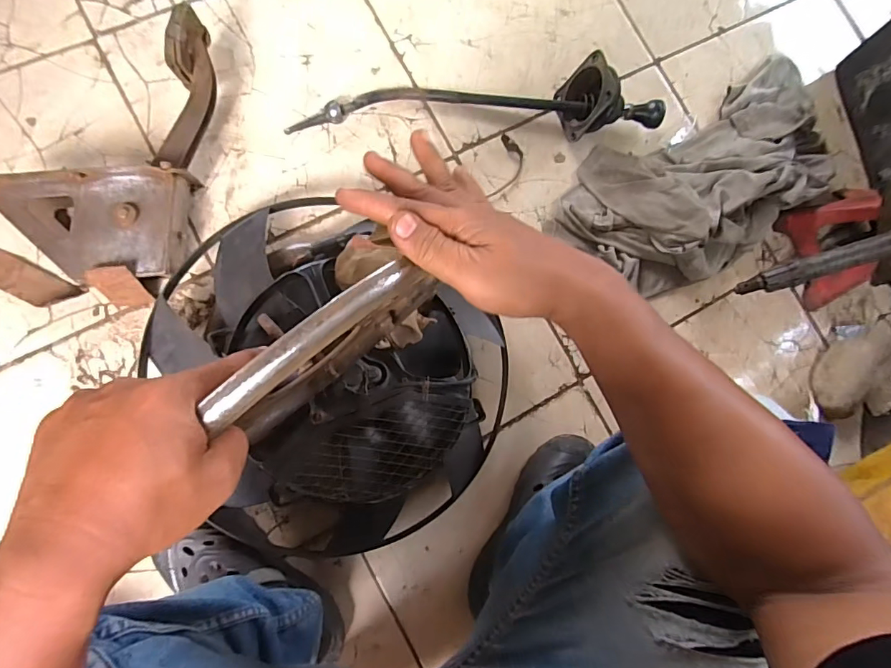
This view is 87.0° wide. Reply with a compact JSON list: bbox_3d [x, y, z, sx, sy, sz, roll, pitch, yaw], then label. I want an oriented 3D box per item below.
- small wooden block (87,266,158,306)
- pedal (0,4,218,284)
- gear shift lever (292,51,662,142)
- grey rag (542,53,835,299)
[{"bbox_3d":[-0.441,-0.061,0.640,0.058,0.079,0.013,-13,51,-2],"label":"small wooden block"},{"bbox_3d":[-0.454,-0.251,0.643,0.245,0.113,0.349,5,82,-6],"label":"pedal"},{"bbox_3d":[0.071,-0.362,0.730,0.572,0.108,0.116,-7,86,-8],"label":"gear shift lever"},{"bbox_3d":[0.424,-0.244,0.770,0.548,0.072,0.267,-28,89,-9],"label":"grey rag"}]

